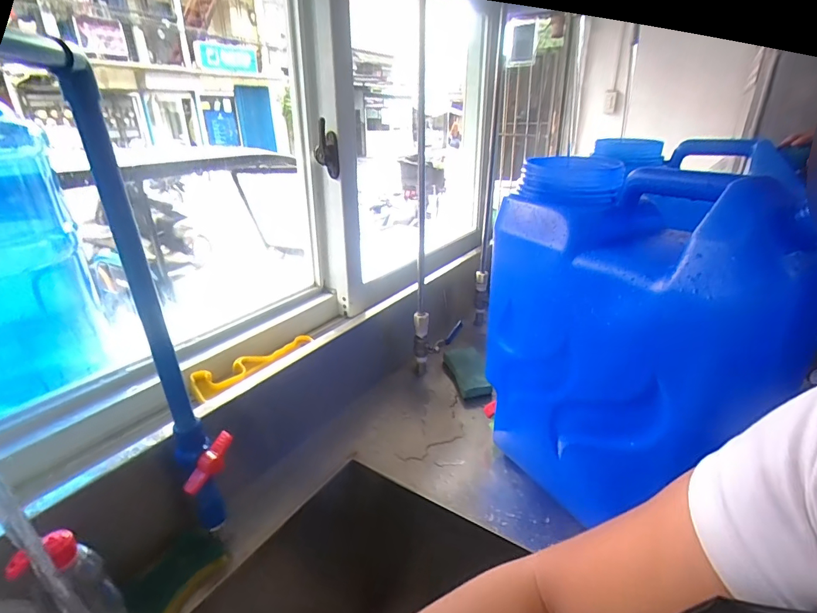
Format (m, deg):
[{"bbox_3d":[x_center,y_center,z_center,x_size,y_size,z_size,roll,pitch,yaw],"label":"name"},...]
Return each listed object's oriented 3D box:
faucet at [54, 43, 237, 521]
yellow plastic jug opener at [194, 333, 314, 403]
[{"bbox_3d":[-0.231,0.037,0.413,0.050,0.456,0.045,-15,28,-30],"label":"faucet"},{"bbox_3d":[-0.227,0.077,0.652,0.034,0.022,0.198,16,29,33],"label":"yellow plastic jug opener"}]

